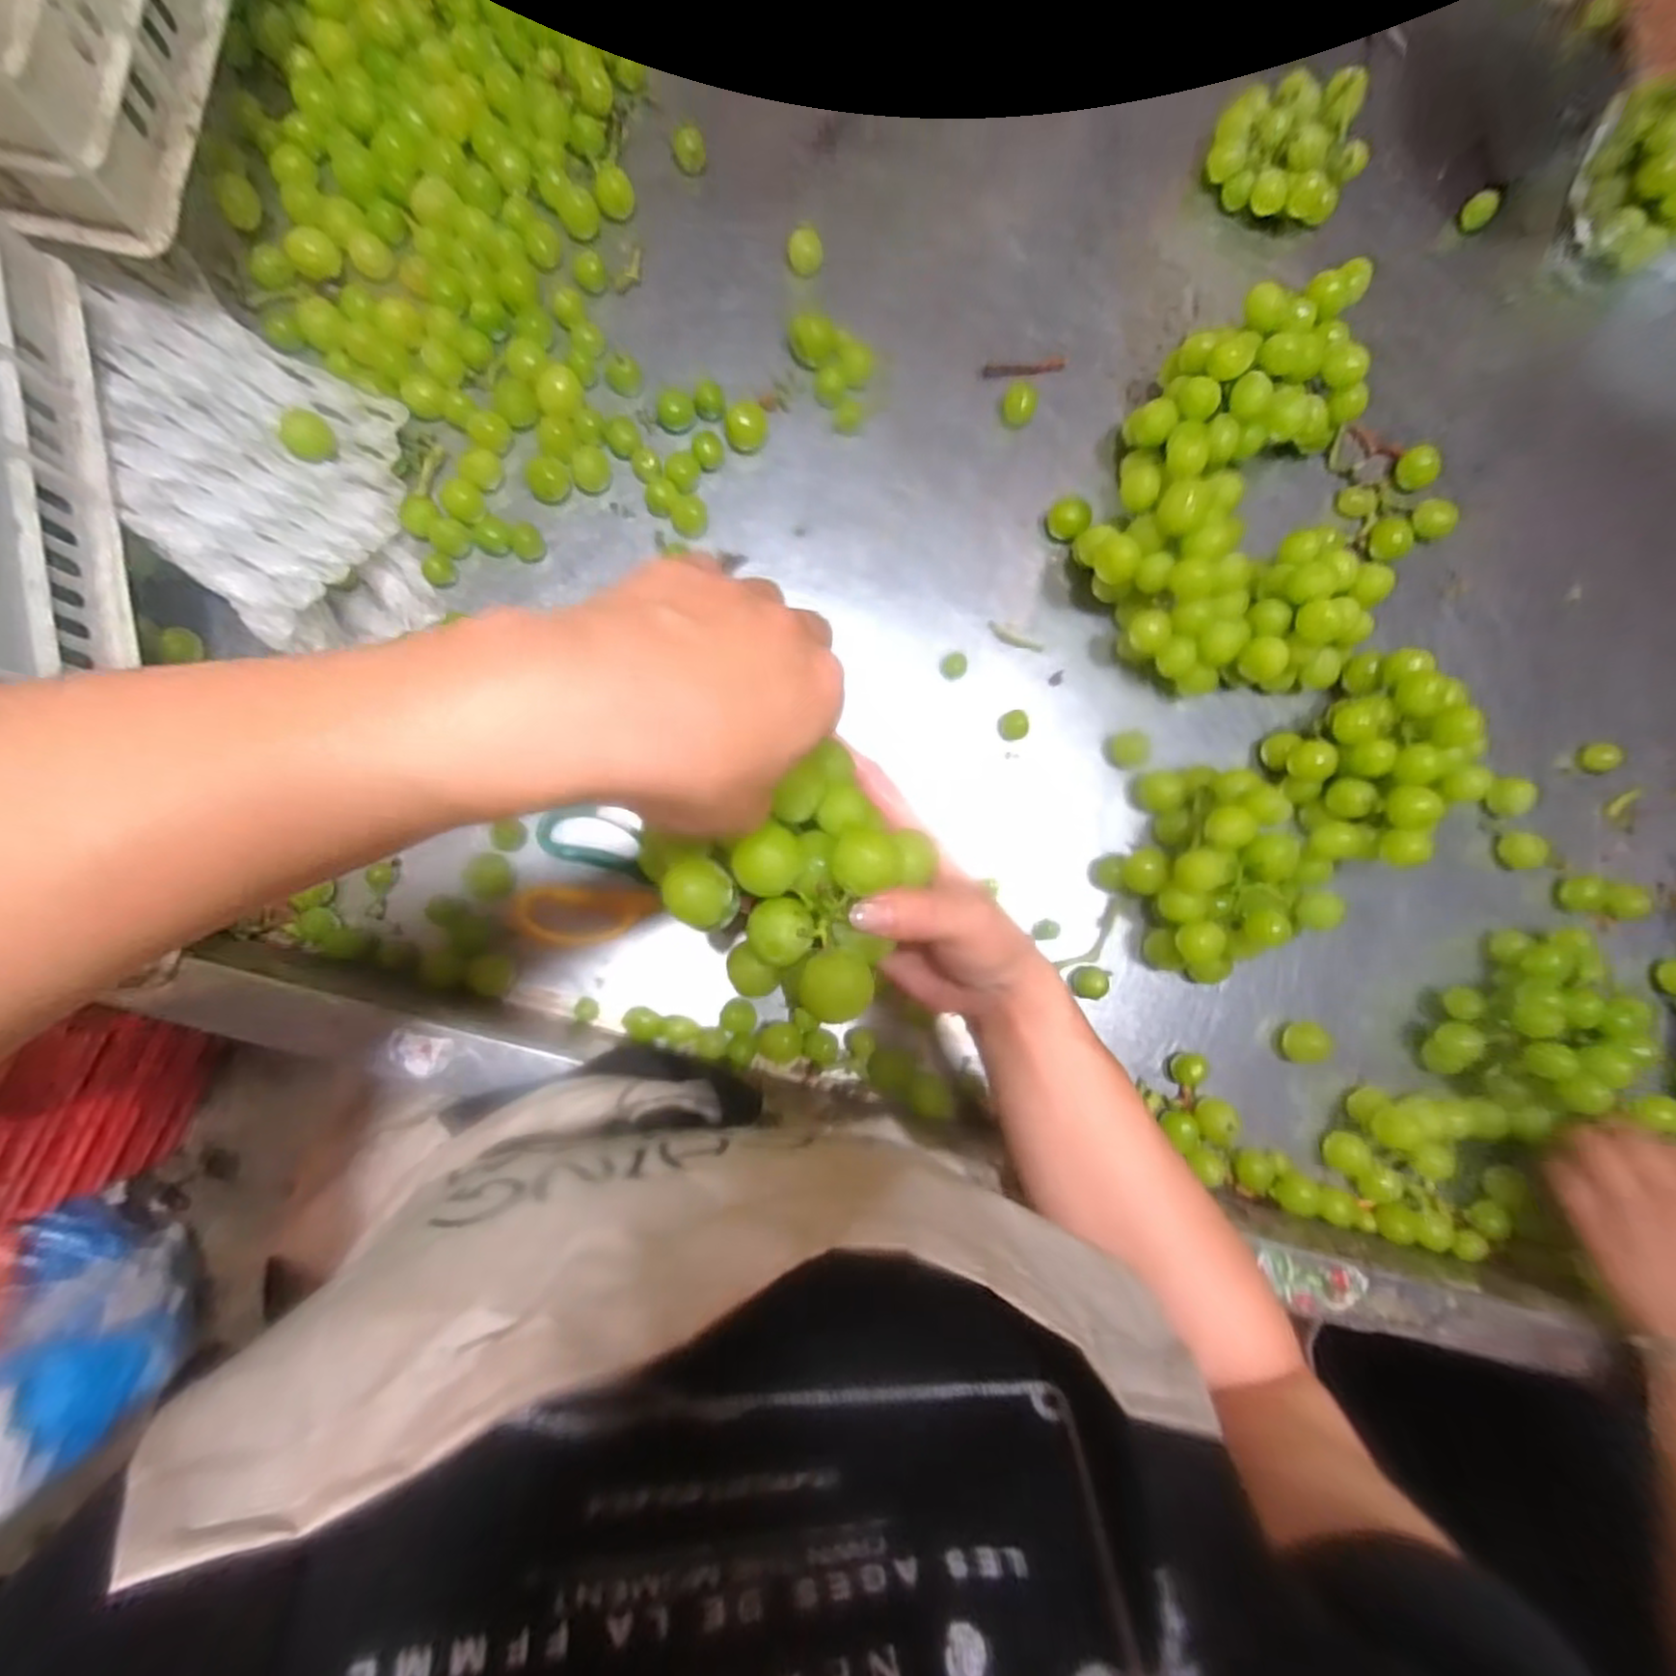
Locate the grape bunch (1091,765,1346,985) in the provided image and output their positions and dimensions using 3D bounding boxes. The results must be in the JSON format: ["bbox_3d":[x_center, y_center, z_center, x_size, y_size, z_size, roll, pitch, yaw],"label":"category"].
[{"bbox_3d":[0.240,0.023,0.471,0.117,0.074,0.132,-42,90,-9],"label":"grape bunch"}]

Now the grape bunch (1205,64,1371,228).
[{"bbox_3d":[0.326,-0.501,0.533,0.105,0.061,0.070,33,81,-3],"label":"grape bunch"}]

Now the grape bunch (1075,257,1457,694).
[{"bbox_3d":[0.292,-0.229,0.496,0.206,0.082,0.246,44,81,-1],"label":"grape bunch"}]

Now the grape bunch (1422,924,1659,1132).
[{"bbox_3d":[0.459,0.116,0.480,0.065,0.074,0.132,41,81,-2],"label":"grape bunch"}]

